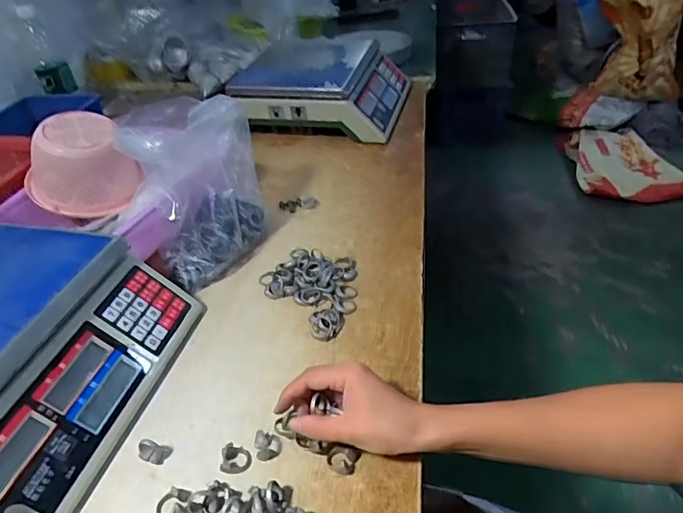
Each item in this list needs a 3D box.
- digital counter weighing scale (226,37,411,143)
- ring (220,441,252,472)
[{"bbox_3d":[-0.037,-0.349,0.985,0.312,0.120,0.331,8,40,14],"label":"digital counter weighing scale"},{"bbox_3d":[-0.090,0.171,0.415,0.024,0.008,0.025,-2,39,2],"label":"ring"}]

